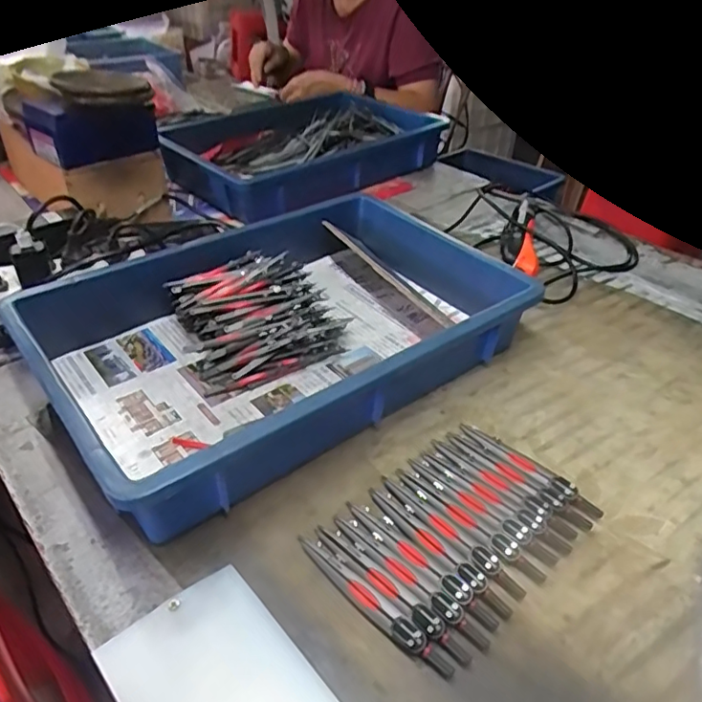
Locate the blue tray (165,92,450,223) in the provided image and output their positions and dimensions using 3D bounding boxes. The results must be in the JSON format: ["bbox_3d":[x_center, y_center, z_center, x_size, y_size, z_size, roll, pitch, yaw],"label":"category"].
[{"bbox_3d":[-0.076,-0.330,0.940,0.423,0.076,0.260,-26,46,-32],"label":"blue tray"}]

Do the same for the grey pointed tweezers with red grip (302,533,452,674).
[{"bbox_3d":[0.011,0.159,0.365,0.015,0.013,0.126,-30,48,-35],"label":"grey pointed tweezers with red grip"}]

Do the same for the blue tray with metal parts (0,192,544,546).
[{"bbox_3d":[-0.064,-0.027,0.547,0.414,0.073,0.280,-25,45,-31],"label":"blue tray with metal parts"}]

